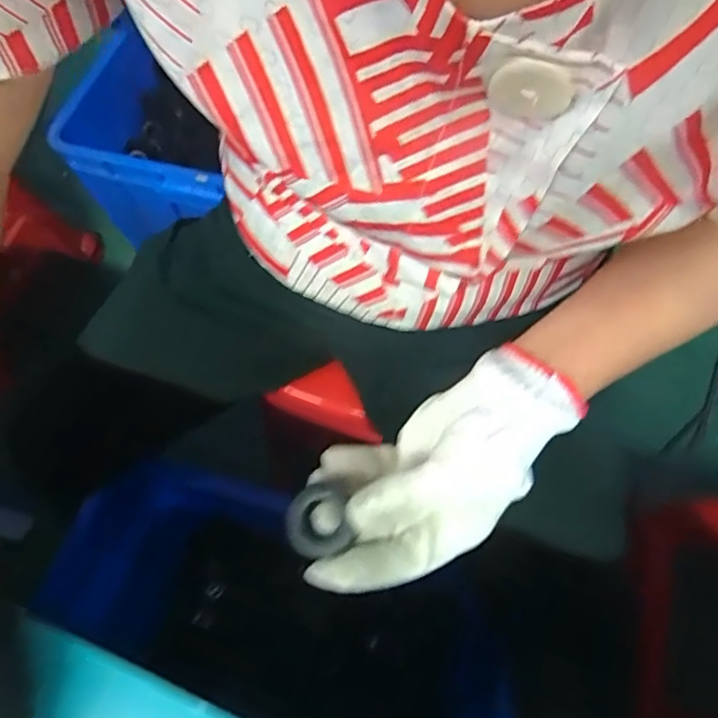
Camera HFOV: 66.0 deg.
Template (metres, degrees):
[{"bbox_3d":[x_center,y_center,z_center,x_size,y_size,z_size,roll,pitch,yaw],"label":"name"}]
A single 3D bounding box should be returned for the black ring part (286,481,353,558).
[{"bbox_3d":[-0.022,0.084,0.292,0.031,0.006,0.035,-7,66,0],"label":"black ring part"}]

